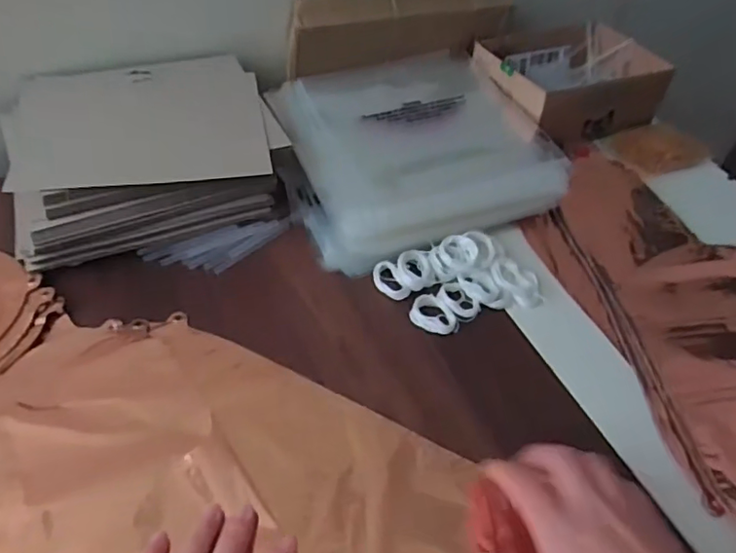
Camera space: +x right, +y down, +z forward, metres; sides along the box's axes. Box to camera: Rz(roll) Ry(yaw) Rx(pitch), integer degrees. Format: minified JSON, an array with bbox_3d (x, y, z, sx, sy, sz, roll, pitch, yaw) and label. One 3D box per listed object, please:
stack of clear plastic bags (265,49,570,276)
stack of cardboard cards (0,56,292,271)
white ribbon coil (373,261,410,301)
[{"bbox_3d":[0.040,-0.123,0.565,0.242,0.055,0.230,-15,51,-19],"label":"stack of clear plastic bags"},{"bbox_3d":[-0.196,-0.112,0.517,0.220,0.066,0.186,-15,51,-20],"label":"stack of cardboard cards"},{"bbox_3d":[0.019,0.004,0.472,0.022,0.010,0.036,-18,52,-22],"label":"white ribbon coil"}]

